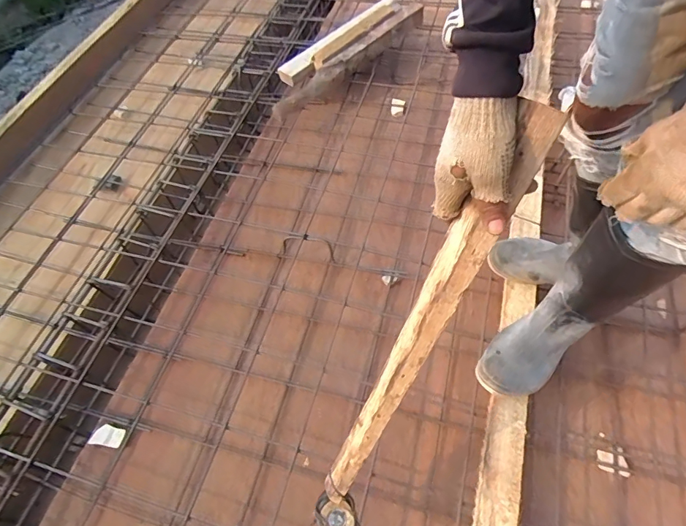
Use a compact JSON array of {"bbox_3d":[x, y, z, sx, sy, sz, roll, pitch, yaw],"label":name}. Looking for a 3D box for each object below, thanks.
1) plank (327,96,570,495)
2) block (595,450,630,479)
[{"bbox_3d":[0.088,0.089,0.523,0.049,0.565,0.017,34,28,23],"label":"plank"},{"bbox_3d":[0.483,0.359,0.771,0.052,0.021,0.033,14,60,13],"label":"block"}]

